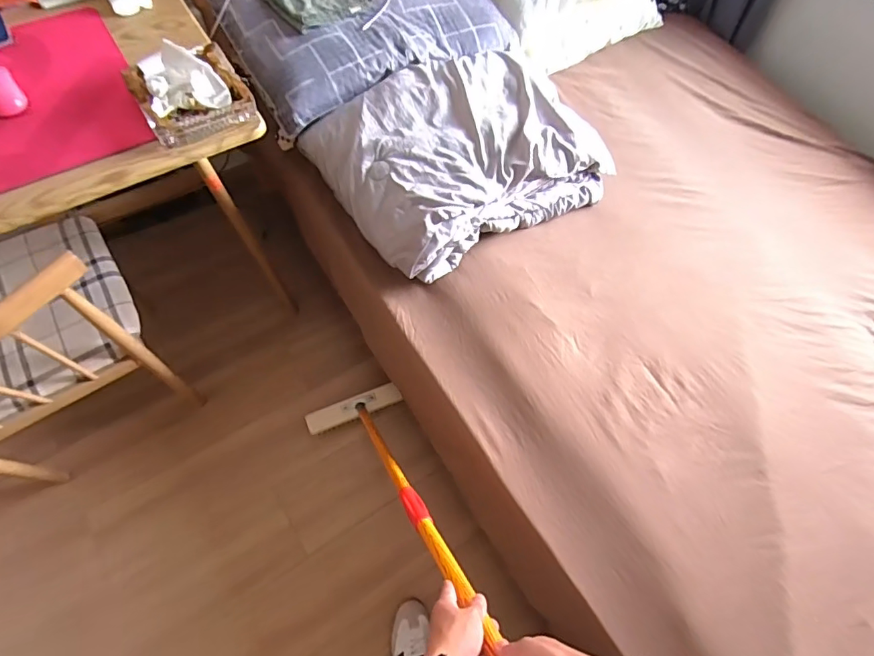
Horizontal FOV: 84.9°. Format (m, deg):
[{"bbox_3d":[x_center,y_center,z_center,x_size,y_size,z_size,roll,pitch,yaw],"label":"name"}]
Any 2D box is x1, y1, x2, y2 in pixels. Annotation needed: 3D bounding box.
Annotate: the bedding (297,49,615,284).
[{"bbox_3d":[0.063,-0.394,1.092,0.614,0.189,0.420,-27,72,-17],"label":"bedding"}]

